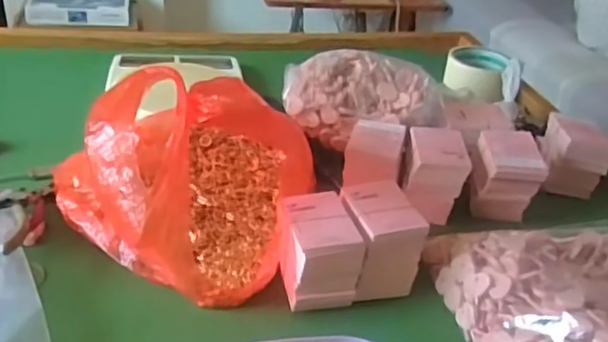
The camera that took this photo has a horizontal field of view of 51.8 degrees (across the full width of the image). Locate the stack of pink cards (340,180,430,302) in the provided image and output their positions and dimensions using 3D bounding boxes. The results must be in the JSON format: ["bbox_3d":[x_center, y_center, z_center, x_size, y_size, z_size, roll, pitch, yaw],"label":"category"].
[{"bbox_3d":[0.060,0.055,0.510,0.054,0.064,0.070,-5,34,-17],"label":"stack of pink cards"}]

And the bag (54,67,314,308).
[{"bbox_3d":[-0.096,-0.025,0.524,0.211,0.162,0.176,26,37,28],"label":"bag"}]

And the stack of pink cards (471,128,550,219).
[{"bbox_3d":[0.192,0.004,0.606,0.056,0.070,0.066,10,33,6],"label":"stack of pink cards"}]

